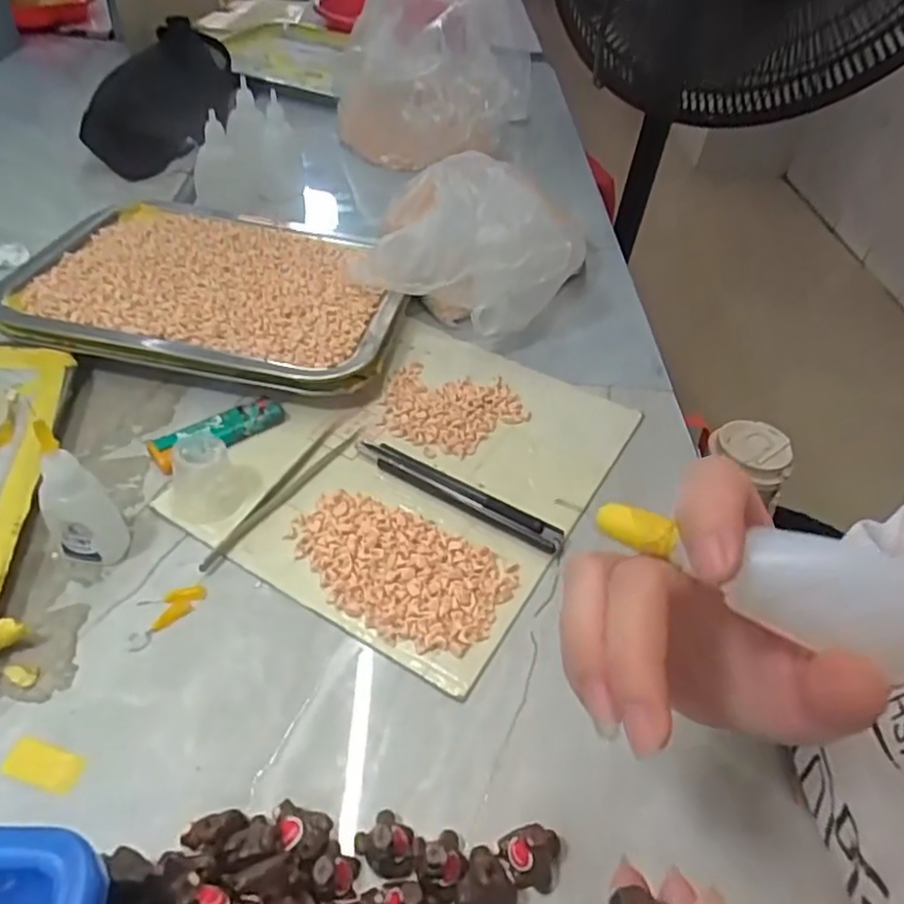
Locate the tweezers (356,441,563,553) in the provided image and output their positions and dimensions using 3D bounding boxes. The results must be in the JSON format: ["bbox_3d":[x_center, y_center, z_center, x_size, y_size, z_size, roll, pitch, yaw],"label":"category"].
[{"bbox_3d":[0.002,0.023,0.394,0.130,0.007,0.019,25,47,17],"label":"tweezers"}]

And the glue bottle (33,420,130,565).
[{"bbox_3d":[-0.178,0.022,0.323,0.028,0.082,0.023,22,46,15],"label":"glue bottle"}]

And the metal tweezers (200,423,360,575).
[{"bbox_3d":[-0.094,0.023,0.386,0.017,0.004,0.127,22,46,15],"label":"metal tweezers"}]

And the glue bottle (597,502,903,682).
[{"bbox_3d":[0.084,0.033,0.189,0.086,0.023,0.022,17,44,26],"label":"glue bottle"}]

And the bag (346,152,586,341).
[{"bbox_3d":[-0.007,-0.160,0.524,0.154,0.086,0.179,-11,47,-18],"label":"bag"}]

